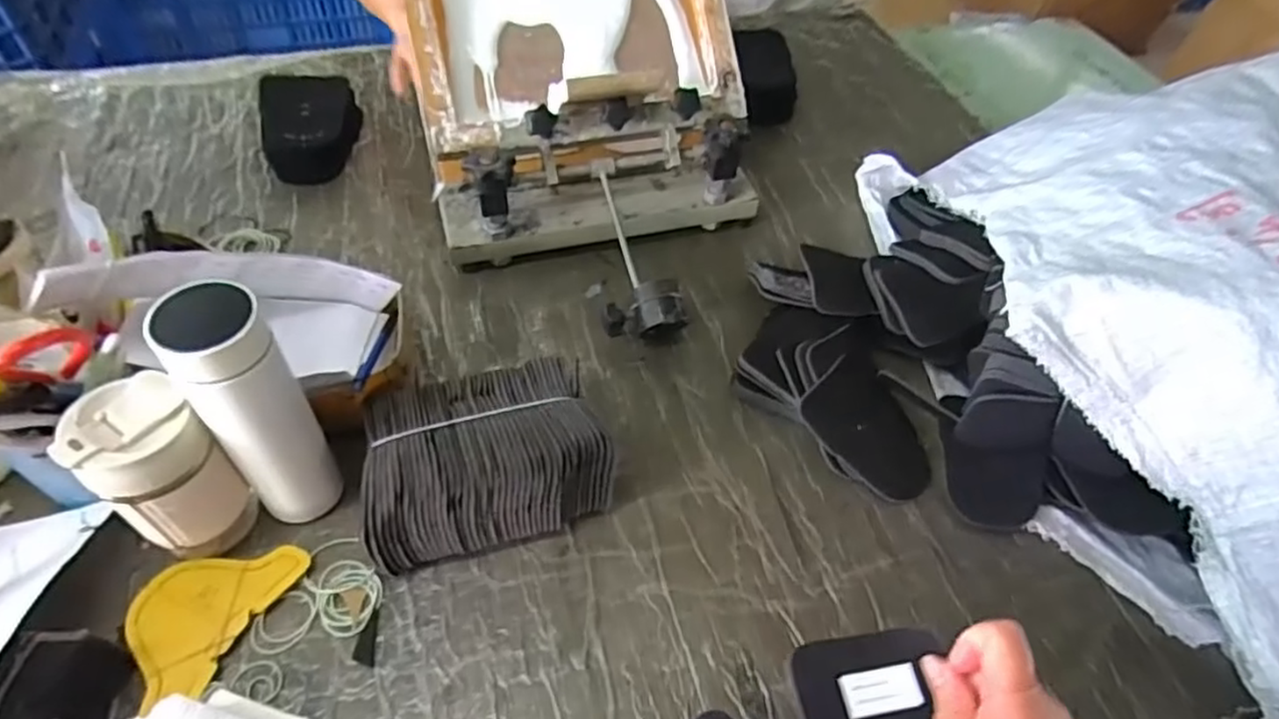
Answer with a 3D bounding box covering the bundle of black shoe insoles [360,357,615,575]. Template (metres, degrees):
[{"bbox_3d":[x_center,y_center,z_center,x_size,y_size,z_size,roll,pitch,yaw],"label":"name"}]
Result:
[{"bbox_3d":[-0.130,0.081,0.593,0.194,0.101,0.137,-12,54,-15],"label":"bundle of black shoe insoles"}]

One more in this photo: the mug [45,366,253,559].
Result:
[{"bbox_3d":[-0.355,0.092,0.524,0.071,0.161,0.076,31,54,20],"label":"mug"}]

